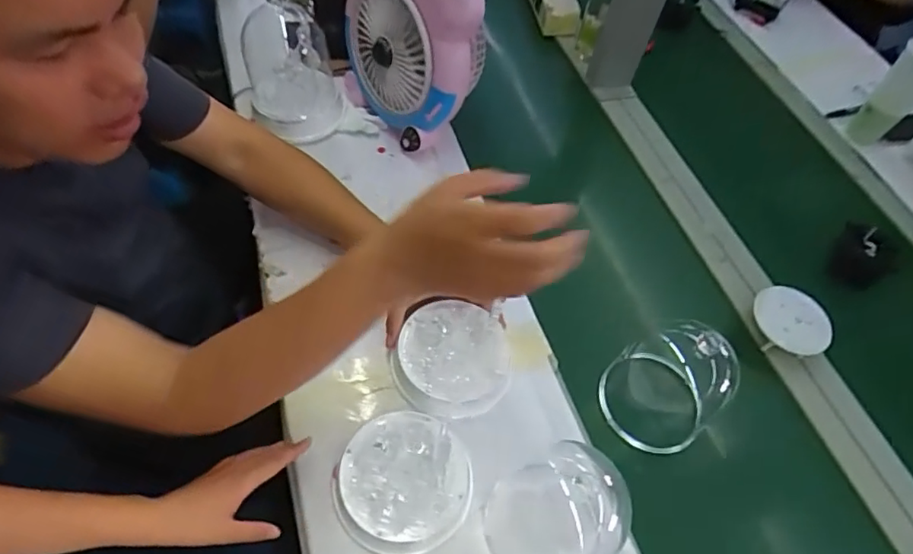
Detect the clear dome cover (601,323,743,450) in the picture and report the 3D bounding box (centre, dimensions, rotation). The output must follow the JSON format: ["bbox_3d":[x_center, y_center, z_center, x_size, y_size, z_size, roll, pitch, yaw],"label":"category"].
[{"bbox_3d":[0.248,0.115,0.662,0.123,0.194,0.113,35,58,16],"label":"clear dome cover"}]

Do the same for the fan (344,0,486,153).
[{"bbox_3d":[-0.077,-0.365,0.872,0.122,0.276,0.278,-26,62,-23],"label":"fan"}]

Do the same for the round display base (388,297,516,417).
[{"bbox_3d":[-0.004,0.103,0.702,0.139,0.055,0.133,3,55,-5],"label":"round display base"}]

